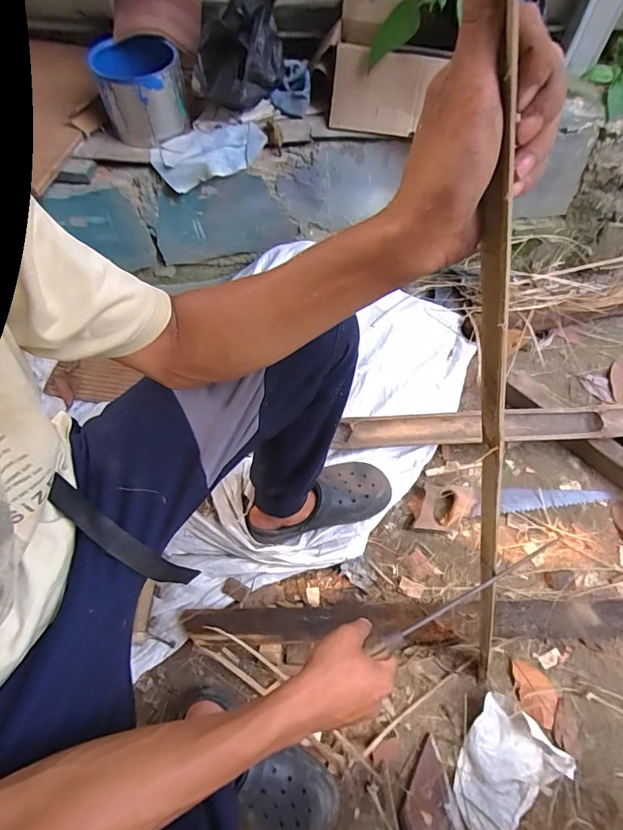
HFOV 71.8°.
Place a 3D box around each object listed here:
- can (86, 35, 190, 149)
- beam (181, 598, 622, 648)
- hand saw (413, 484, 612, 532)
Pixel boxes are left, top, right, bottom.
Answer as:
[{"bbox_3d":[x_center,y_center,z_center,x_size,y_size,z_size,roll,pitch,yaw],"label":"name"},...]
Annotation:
[{"bbox_3d":[-0.313,-0.604,0.800,0.150,0.122,0.151,-17,64,-7],"label":"can"},{"bbox_3d":[0.439,0.364,0.763,1.328,0.042,0.080,-1,63,0],"label":"beam"},{"bbox_3d":[0.411,0.190,0.874,0.401,0.034,0.093,1,63,1],"label":"hand saw"}]

